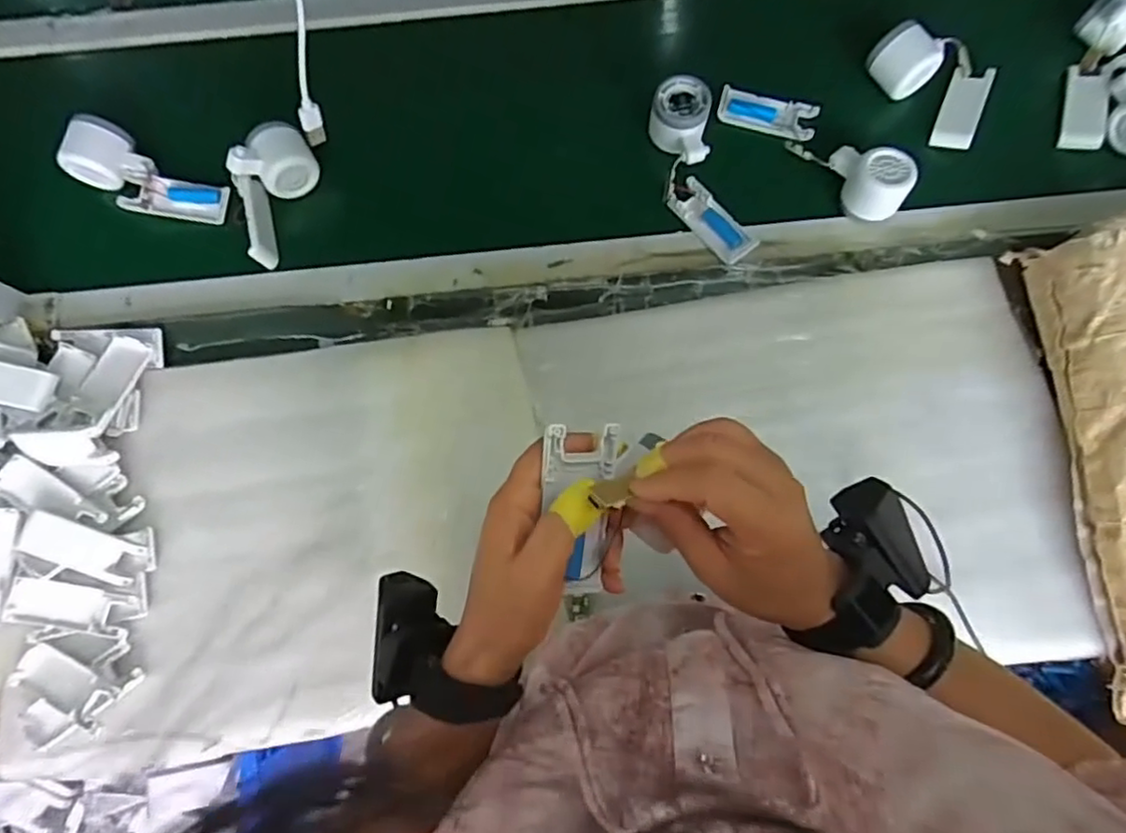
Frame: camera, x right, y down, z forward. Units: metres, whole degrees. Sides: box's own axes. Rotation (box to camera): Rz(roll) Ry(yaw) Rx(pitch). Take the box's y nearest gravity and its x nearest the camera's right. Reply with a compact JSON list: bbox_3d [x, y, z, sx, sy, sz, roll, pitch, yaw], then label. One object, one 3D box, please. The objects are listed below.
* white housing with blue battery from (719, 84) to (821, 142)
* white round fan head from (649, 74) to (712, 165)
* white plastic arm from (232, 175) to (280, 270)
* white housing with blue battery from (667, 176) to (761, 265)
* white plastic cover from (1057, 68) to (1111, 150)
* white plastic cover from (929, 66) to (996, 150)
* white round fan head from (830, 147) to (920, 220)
[{"bbox_3d":[0.223,-0.328,0.684,0.104,0.011,0.051,13,77,3],"label":"white housing with blue battery"},{"bbox_3d":[0.122,-0.309,0.660,0.057,0.040,0.086,-1,77,0],"label":"white round fan head"},{"bbox_3d":[-0.314,-0.199,0.648,0.018,0.040,0.092,-12,92,-3],"label":"white plastic arm"},{"bbox_3d":[0.155,-0.202,0.653,0.040,0.016,0.102,-36,80,-8],"label":"white housing with blue battery"},{"bbox_3d":[0.560,-0.331,0.676,0.040,0.007,0.104,12,78,21],"label":"white plastic cover"},{"bbox_3d":[0.432,-0.334,0.682,0.040,0.007,0.099,18,83,31],"label":"white plastic cover"},{"bbox_3d":[0.308,-0.237,0.637,0.080,0.050,0.054,30,79,6],"label":"white round fan head"}]

